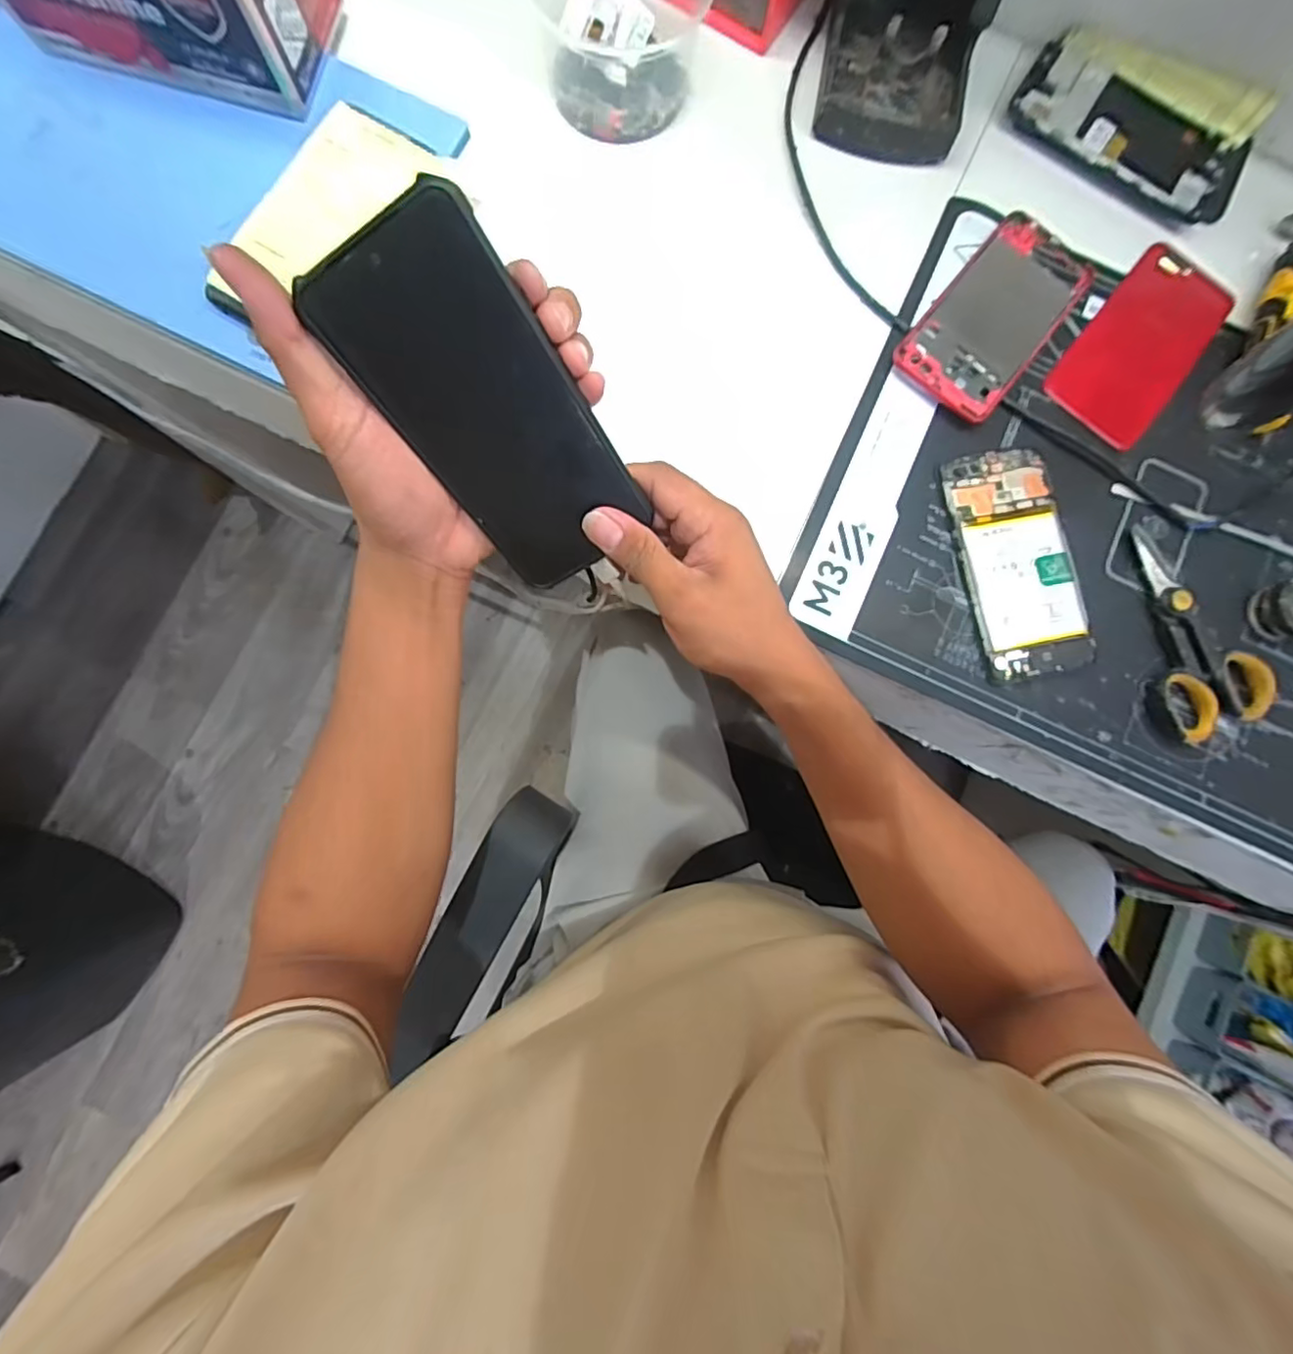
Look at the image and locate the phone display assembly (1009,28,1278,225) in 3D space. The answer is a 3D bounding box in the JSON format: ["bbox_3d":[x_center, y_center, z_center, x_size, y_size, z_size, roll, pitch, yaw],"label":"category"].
[{"bbox_3d":[0.333,-0.377,0.404,0.156,0.018,0.083,32,94,5],"label":"phone display assembly"}]

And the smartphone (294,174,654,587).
[{"bbox_3d":[-0.068,-0.115,0.269,0.076,0.006,0.159,-28,130,13],"label":"smartphone"}]

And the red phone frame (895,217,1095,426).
[{"bbox_3d":[0.235,-0.243,0.399,0.073,0.009,0.145,39,84,2],"label":"red phone frame"}]

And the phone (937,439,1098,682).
[{"bbox_3d":[0.241,-0.075,0.385,0.071,0.009,0.146,-11,85,-4],"label":"phone"}]

